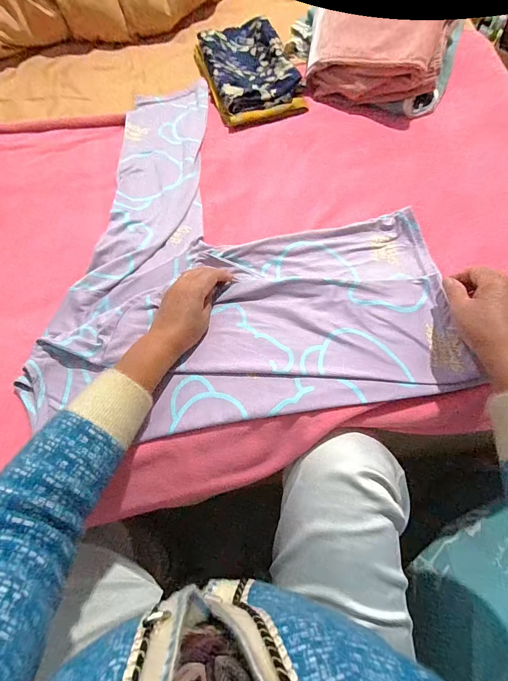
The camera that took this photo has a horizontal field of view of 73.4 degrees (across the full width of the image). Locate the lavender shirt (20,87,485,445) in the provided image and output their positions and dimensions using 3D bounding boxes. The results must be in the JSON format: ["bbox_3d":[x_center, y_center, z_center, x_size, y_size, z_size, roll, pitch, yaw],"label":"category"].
[{"bbox_3d":[-0.017,-0.177,0.540,0.555,0.033,0.610,-2,68,0],"label":"lavender shirt"}]

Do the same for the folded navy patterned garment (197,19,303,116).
[{"bbox_3d":[-0.009,-0.557,0.692,0.153,0.029,0.266,-16,70,-5],"label":"folded navy patterned garment"}]

